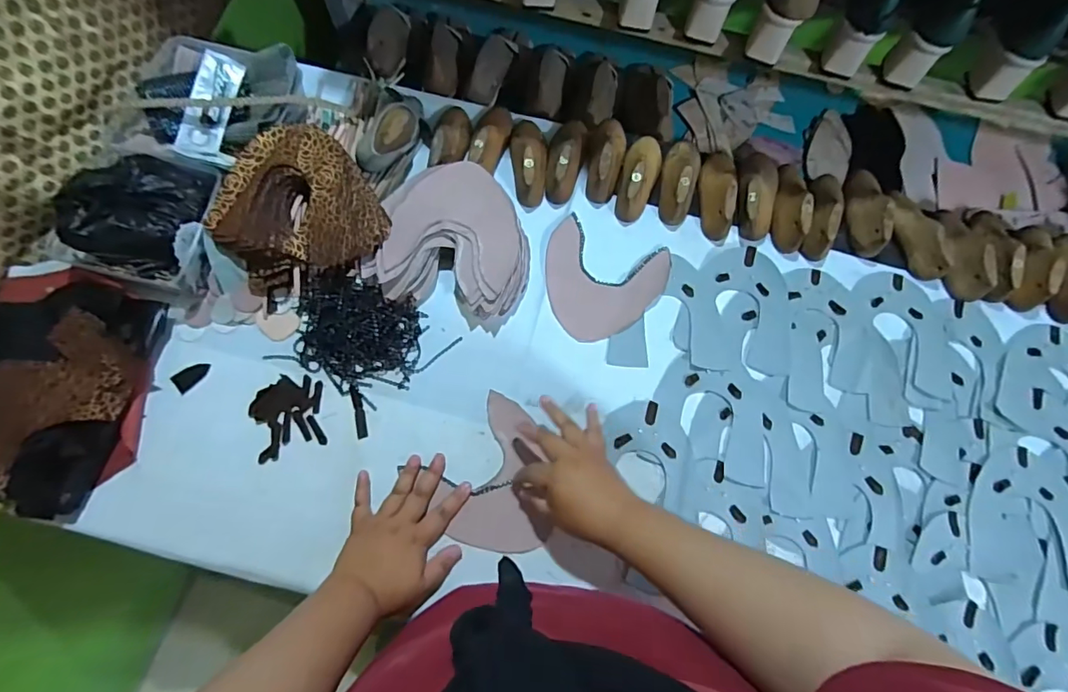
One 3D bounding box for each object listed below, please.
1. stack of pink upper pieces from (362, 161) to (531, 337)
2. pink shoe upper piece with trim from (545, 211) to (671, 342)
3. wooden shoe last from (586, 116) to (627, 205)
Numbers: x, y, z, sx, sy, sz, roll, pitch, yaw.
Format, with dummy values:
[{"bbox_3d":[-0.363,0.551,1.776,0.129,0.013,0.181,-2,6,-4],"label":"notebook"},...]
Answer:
[{"bbox_3d":[-0.098,-0.134,0.648,0.193,0.062,0.189,17,72,3],"label":"stack of pink upper pieces"},{"bbox_3d":[0.086,-0.084,0.672,0.161,0.005,0.161,24,72,5],"label":"pink shoe upper piece with trim"},{"bbox_3d":[0.104,-0.273,0.707,0.048,0.055,0.134,10,72,1],"label":"wooden shoe last"}]

